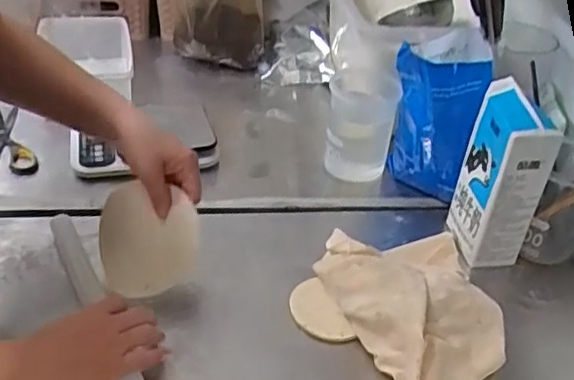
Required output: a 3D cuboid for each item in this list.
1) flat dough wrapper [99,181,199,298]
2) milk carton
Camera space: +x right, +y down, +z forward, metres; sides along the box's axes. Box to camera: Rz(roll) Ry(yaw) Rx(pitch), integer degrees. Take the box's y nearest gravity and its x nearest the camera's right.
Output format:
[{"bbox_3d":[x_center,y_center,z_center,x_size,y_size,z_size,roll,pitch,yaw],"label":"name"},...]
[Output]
[{"bbox_3d":[-0.158,0.063,0.745,0.107,0.142,0.015,2,32,-9],"label":"flat dough wrapper"},{"bbox_3d":[0.257,-0.009,0.780,0.073,0.214,0.094,0,38,-6],"label":"milk carton"}]

